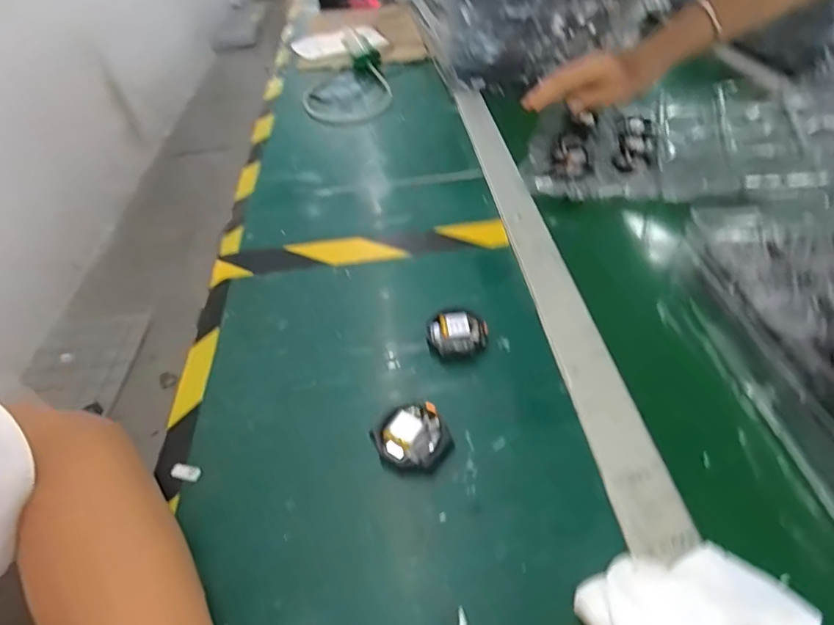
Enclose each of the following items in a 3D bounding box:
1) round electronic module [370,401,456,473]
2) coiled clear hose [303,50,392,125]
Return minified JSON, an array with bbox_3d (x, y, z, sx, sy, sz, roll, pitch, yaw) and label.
[{"bbox_3d":[-0.003,0.088,0.344,0.048,0.012,0.047,-3,44,3],"label":"round electronic module"},{"bbox_3d":[-0.115,-0.366,0.805,0.136,0.030,0.217,-10,44,-4],"label":"coiled clear hose"}]

